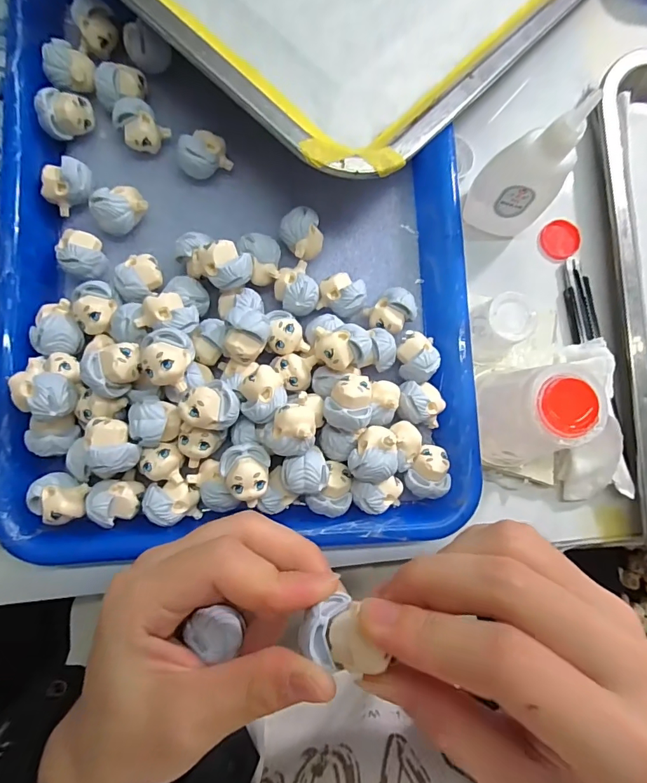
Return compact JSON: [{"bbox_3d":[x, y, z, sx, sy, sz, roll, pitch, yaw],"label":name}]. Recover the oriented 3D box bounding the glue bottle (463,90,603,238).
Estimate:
[{"bbox_3d":[0.117,-0.125,0.246,0.042,0.093,0.027,37,71,-1],"label":"glue bottle"}]

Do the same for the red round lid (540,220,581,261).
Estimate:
[{"bbox_3d":[0.157,-0.100,0.289,0.025,0.004,0.025,1,84,-5],"label":"red round lid"}]

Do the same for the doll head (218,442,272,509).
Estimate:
[{"bbox_3d":[-0.038,0.039,0.216,0.023,0.023,0.028,8,83,-5],"label":"doll head"}]

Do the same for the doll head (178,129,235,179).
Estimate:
[{"bbox_3d":[-0.070,-0.136,0.255,0.027,0.022,0.019,-32,88,-8],"label":"doll head"}]

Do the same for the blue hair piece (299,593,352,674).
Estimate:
[{"bbox_3d":[0.000,0.077,0.144,0.016,0.014,0.020,22,82,-3],"label":"blue hair piece"}]

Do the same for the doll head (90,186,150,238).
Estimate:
[{"bbox_3d":[-0.113,-0.101,0.247,0.027,0.023,0.020,-40,89,-8],"label":"doll head"}]

